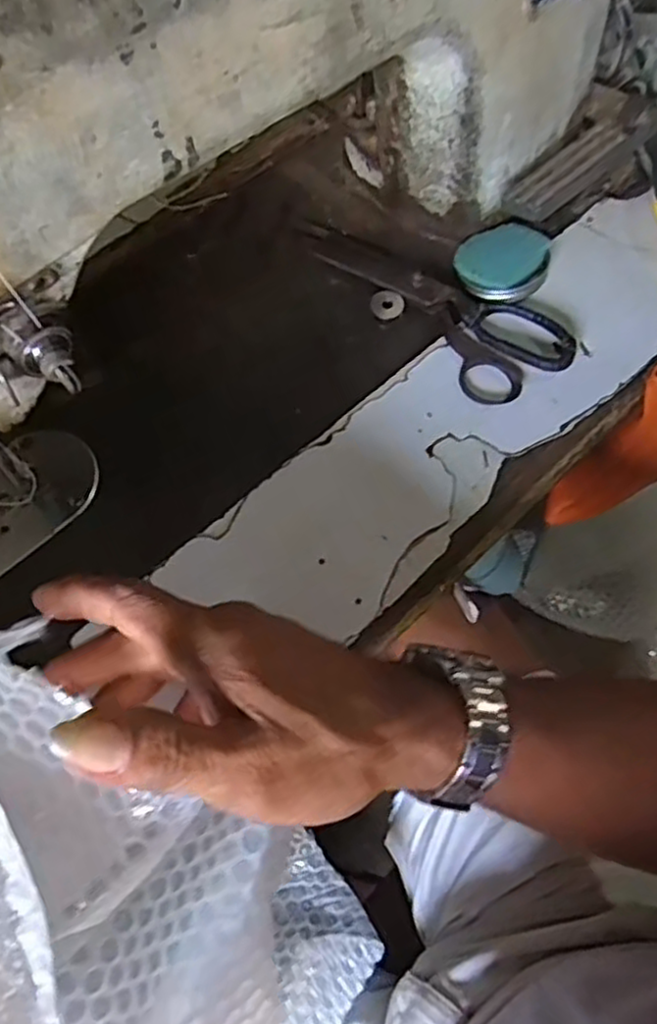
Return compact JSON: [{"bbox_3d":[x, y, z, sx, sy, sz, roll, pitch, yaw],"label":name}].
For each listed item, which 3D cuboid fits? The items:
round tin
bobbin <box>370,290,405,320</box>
[{"bbox_3d":[0.108,-0.156,0.440,0.055,0.015,0.050,0,66,0],"label":"round tin"},{"bbox_3d":[0.036,-0.129,0.442,0.020,0.007,0.018,2,66,1],"label":"bobbin"}]

